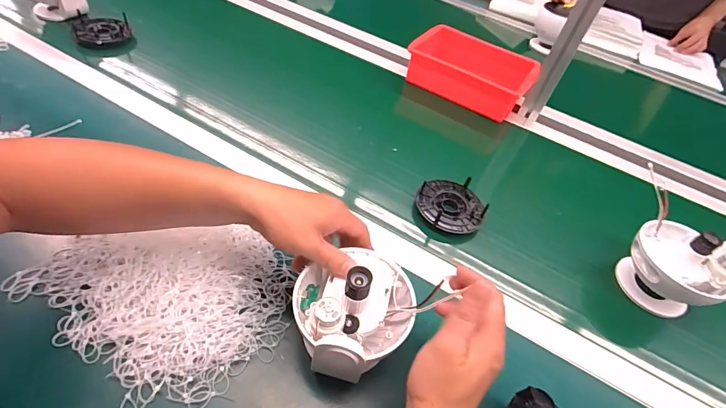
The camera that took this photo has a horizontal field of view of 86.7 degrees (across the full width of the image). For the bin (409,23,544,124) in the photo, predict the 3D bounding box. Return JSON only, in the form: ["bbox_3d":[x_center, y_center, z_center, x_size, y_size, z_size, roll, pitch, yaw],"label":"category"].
[{"bbox_3d":[0.231,-0.285,0.820,0.241,0.067,0.169,30,51,16],"label":"bin"}]

